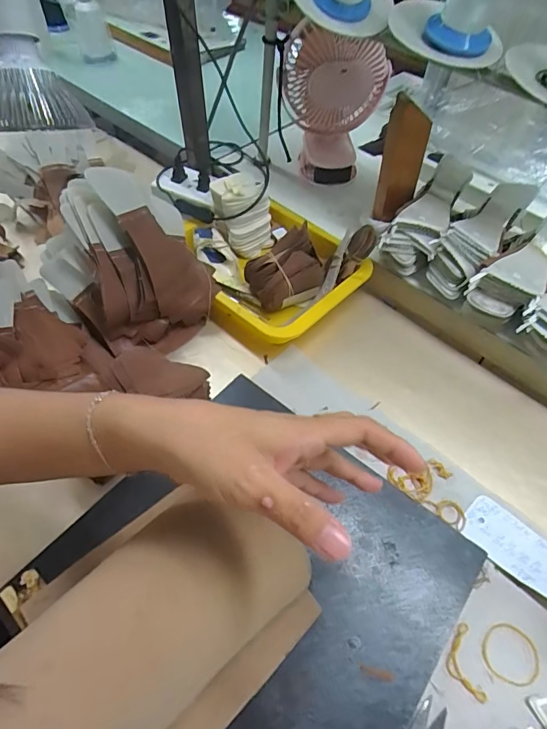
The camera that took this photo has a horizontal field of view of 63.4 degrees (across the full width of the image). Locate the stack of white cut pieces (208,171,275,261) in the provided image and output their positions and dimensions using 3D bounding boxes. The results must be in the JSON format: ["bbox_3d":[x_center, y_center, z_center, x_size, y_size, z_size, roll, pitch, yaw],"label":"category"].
[{"bbox_3d":[-0.045,-0.217,0.644,0.078,0.081,0.086,-9,54,-7],"label":"stack of white cut pieces"}]

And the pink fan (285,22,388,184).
[{"bbox_3d":[0.087,-0.378,0.664,0.145,0.192,0.096,7,54,4],"label":"pink fan"}]

